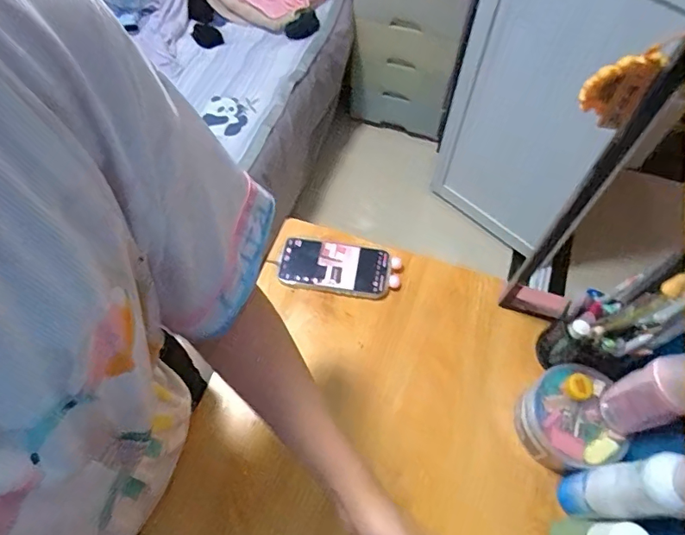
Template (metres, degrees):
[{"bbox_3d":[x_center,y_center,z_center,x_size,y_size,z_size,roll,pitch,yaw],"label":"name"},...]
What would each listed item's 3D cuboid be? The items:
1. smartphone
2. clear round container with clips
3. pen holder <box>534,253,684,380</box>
[{"bbox_3d":[-0.005,0.000,0.727,0.176,0.013,0.079,8,62,7],"label":"smartphone"},{"bbox_3d":[0.278,0.191,0.609,0.108,0.078,0.120,0,62,-1],"label":"clear round container with clips"},{"bbox_3d":[0.321,0.072,0.583,0.091,0.215,0.097,-32,67,-17],"label":"pen holder"}]

